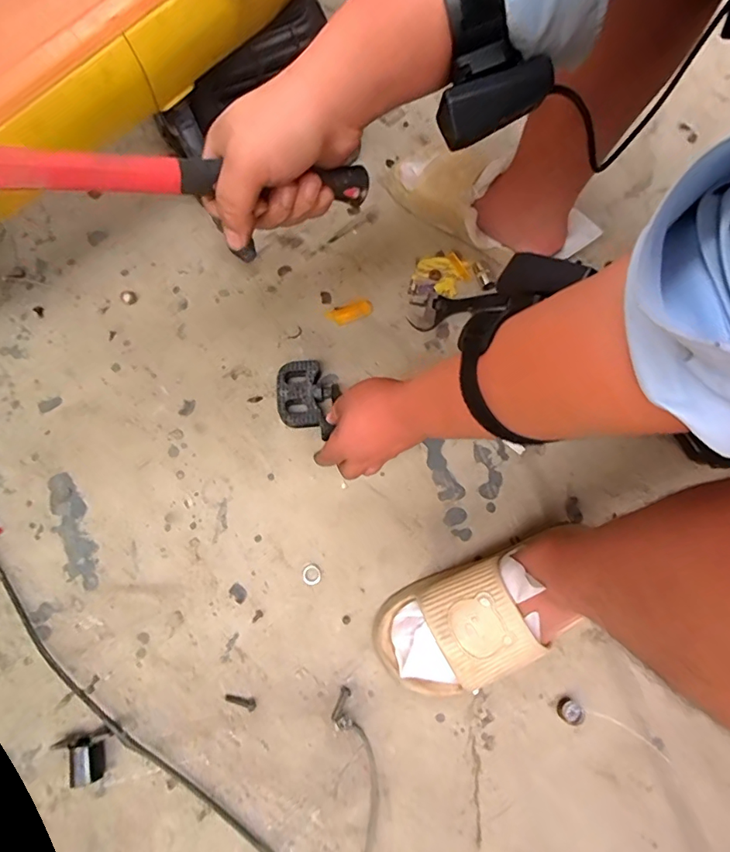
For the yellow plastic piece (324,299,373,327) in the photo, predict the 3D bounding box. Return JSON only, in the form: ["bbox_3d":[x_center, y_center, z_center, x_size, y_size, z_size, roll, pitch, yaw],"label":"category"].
[{"bbox_3d":[-0.020,-0.158,0.677,0.065,0.005,0.025,-21,73,-8],"label":"yellow plastic piece"}]

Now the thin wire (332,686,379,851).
[{"bbox_3d":[-0.005,0.363,0.493,0.037,0.012,0.175,-10,72,-5],"label":"thin wire"}]

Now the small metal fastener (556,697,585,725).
[{"bbox_3d":[0.219,0.305,0.517,0.026,0.013,0.023,37,74,11],"label":"small metal fastener"}]

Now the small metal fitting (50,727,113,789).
[{"bbox_3d":[-0.279,0.334,0.487,0.052,0.024,0.045,-13,72,-6],"label":"small metal fitting"}]

